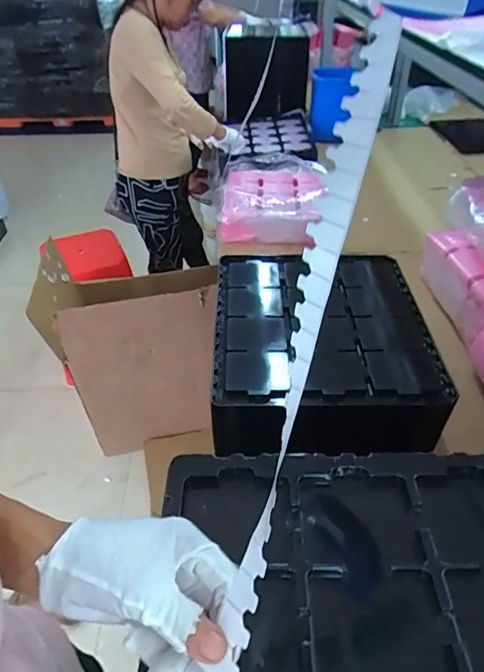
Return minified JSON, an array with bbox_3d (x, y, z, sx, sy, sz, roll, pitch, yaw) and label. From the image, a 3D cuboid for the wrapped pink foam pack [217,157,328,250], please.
[{"bbox_3d":[0.093,-0.408,1.364,0.310,0.097,0.386,4,42,6],"label":"wrapped pink foam pack"}]

